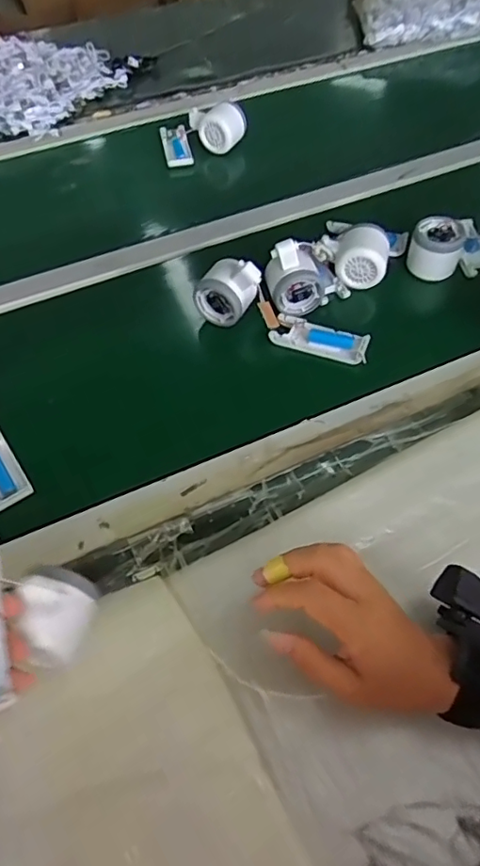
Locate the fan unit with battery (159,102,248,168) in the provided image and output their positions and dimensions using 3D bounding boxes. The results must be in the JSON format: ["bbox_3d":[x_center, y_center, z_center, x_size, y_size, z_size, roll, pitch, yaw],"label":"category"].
[{"bbox_3d":[-0.057,-0.469,0.837,0.129,0.055,0.092,-10,56,-6],"label":"fan unit with battery"}]

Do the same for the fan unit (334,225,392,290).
[{"bbox_3d":[0.144,-0.208,0.646,0.059,0.050,0.059,13,57,10],"label":"fan unit"}]

